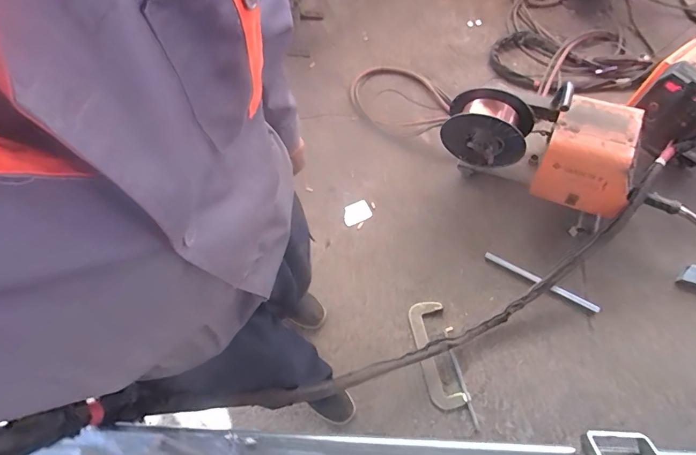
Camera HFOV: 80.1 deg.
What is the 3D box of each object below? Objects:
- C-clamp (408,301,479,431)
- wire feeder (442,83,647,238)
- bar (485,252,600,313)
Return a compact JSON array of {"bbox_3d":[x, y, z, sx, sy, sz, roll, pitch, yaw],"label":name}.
[{"bbox_3d":[0.282,0.411,1.272,0.114,0.033,0.377,-12,65,-1],"label":"C-clamp"},{"bbox_3d":[0.625,-0.270,1.357,0.589,0.299,0.304,25,70,15],"label":"wire feeder"},{"bbox_3d":[0.635,0.177,1.364,0.380,0.016,0.025,27,70,16],"label":"bar"}]

